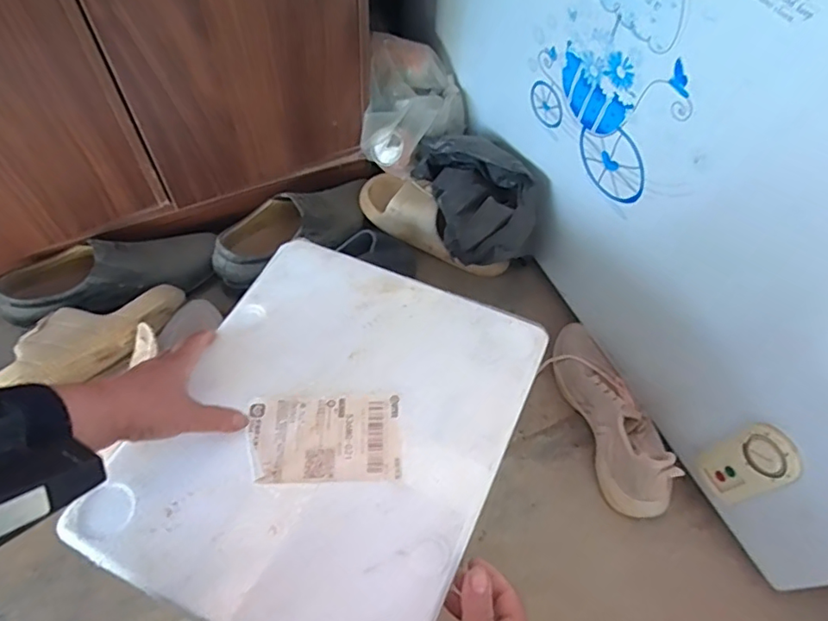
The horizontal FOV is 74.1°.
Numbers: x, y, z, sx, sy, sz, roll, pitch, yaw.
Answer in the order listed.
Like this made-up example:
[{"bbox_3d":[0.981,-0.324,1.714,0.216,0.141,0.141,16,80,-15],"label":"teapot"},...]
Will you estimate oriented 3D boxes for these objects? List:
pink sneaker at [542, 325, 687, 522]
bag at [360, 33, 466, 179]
[{"bbox_3d":[0.244,0.118,0.677,0.088,0.083,0.254,-14,62,-12],"label":"pink sneaker"},{"bbox_3d":[-0.002,-0.298,0.803,0.156,0.106,0.159,9,59,1],"label":"bag"}]

